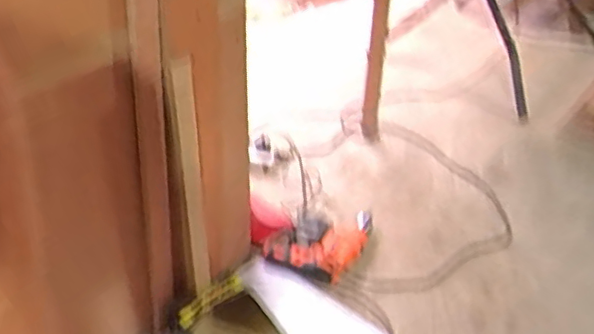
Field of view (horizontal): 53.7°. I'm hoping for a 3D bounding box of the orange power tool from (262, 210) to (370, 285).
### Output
[{"bbox_3d":[0.055,0.156,1.416,0.223,0.079,0.246,20,40,21],"label":"orange power tool"}]

